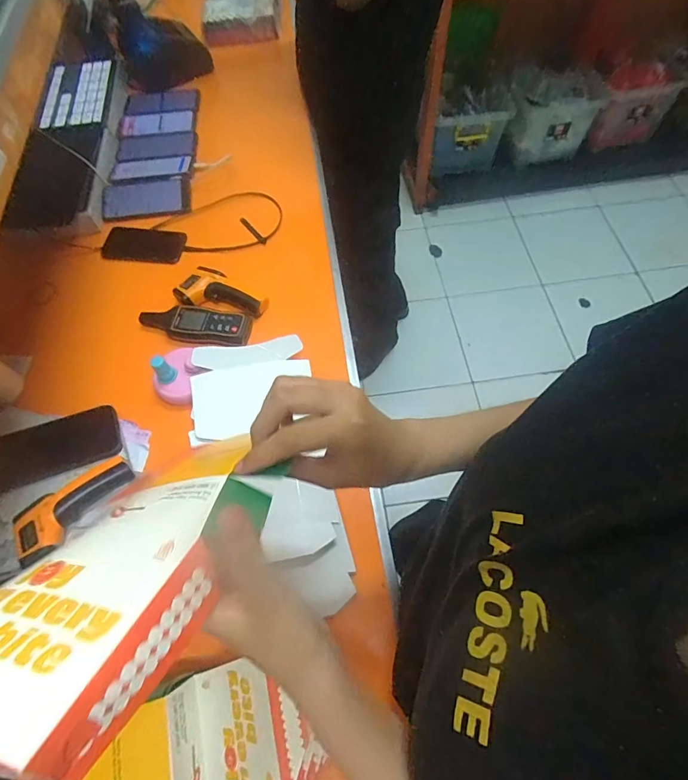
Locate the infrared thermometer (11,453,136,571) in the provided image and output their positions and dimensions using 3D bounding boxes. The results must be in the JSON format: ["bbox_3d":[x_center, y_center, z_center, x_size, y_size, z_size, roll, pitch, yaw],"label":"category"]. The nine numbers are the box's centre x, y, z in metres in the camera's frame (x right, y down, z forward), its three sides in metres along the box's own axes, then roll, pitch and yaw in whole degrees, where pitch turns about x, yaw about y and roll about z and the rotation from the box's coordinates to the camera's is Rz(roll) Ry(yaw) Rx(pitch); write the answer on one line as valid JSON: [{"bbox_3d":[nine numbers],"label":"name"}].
[{"bbox_3d":[-0.346,0.148,0.554,0.067,0.040,0.152,28,46,16],"label":"infrared thermometer"}]

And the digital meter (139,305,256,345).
[{"bbox_3d":[-0.248,-0.108,0.718,0.195,0.026,0.063,7,63,7],"label":"digital meter"}]

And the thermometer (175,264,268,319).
[{"bbox_3d":[-0.207,-0.164,0.744,0.161,0.043,0.077,13,63,9],"label":"thermometer"}]

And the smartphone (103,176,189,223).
[{"bbox_3d":[-0.396,-0.385,0.862,0.171,0.013,0.096,-4,62,1],"label":"smartphone"}]

